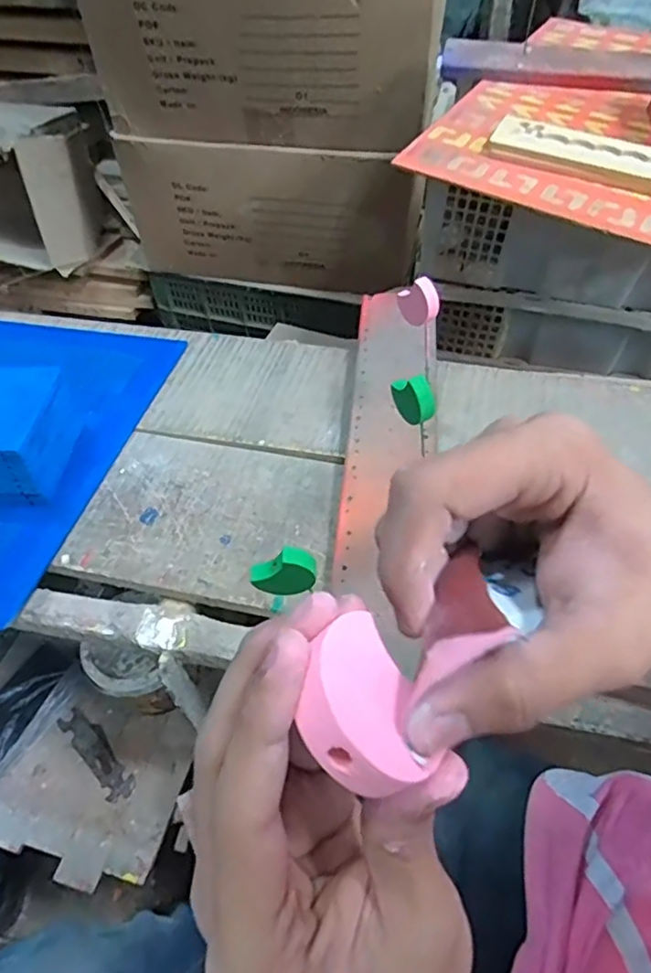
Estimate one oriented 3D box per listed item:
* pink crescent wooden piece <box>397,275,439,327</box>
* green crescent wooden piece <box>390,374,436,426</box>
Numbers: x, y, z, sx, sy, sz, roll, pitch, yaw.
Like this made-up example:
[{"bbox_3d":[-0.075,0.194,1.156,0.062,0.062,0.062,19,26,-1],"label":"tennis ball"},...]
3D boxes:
[{"bbox_3d":[0.081,-0.166,0.534,0.011,0.043,0.043,-30,57,-21],"label":"pink crescent wooden piece"},{"bbox_3d":[0.066,-0.067,0.454,0.011,0.042,0.043,-23,55,-16],"label":"green crescent wooden piece"}]

